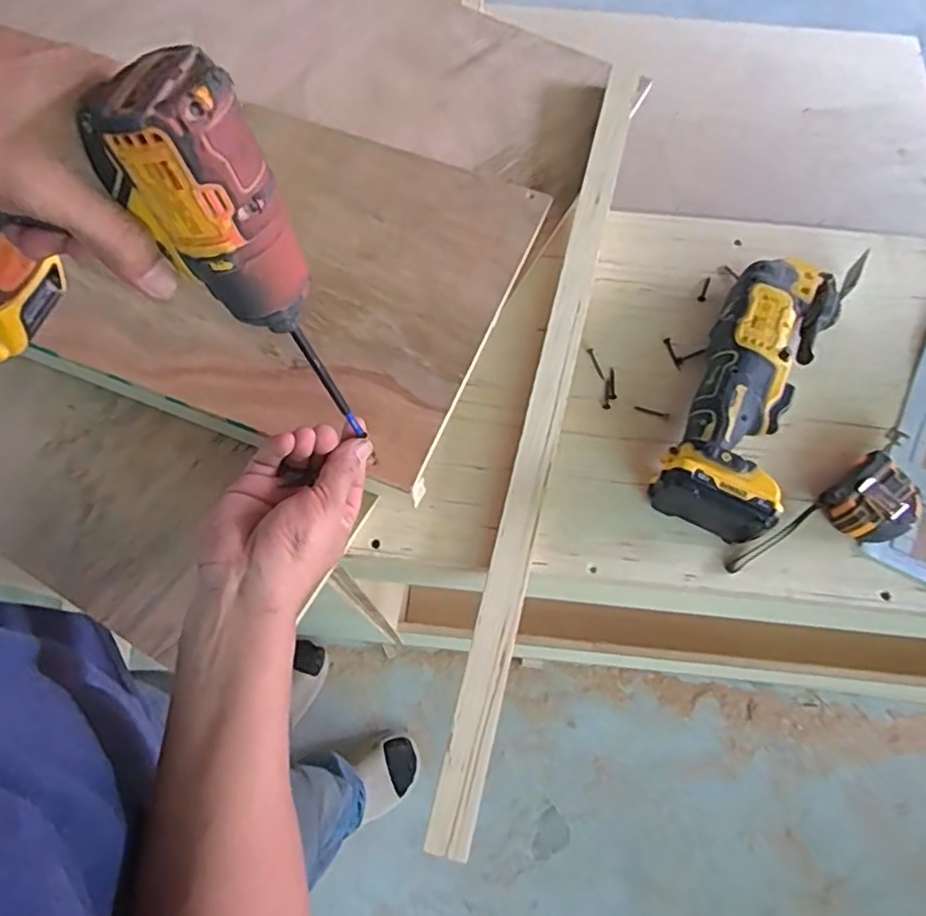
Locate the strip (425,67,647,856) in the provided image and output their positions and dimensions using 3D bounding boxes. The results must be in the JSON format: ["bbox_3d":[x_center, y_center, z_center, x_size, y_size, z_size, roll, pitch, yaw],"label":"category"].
[{"bbox_3d":[0.079,-0.069,0.530,0.038,0.021,0.718,13,70,6],"label":"strip"}]

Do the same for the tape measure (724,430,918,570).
[{"bbox_3d":[0.308,0.050,0.495,0.193,0.033,0.060,-35,72,-12],"label":"tape measure"}]

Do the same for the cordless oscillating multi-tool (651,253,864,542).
[{"bbox_3d":[0.248,-0.070,0.524,0.098,0.065,0.283,26,71,11],"label":"cordless oscillating multi-tool"}]

